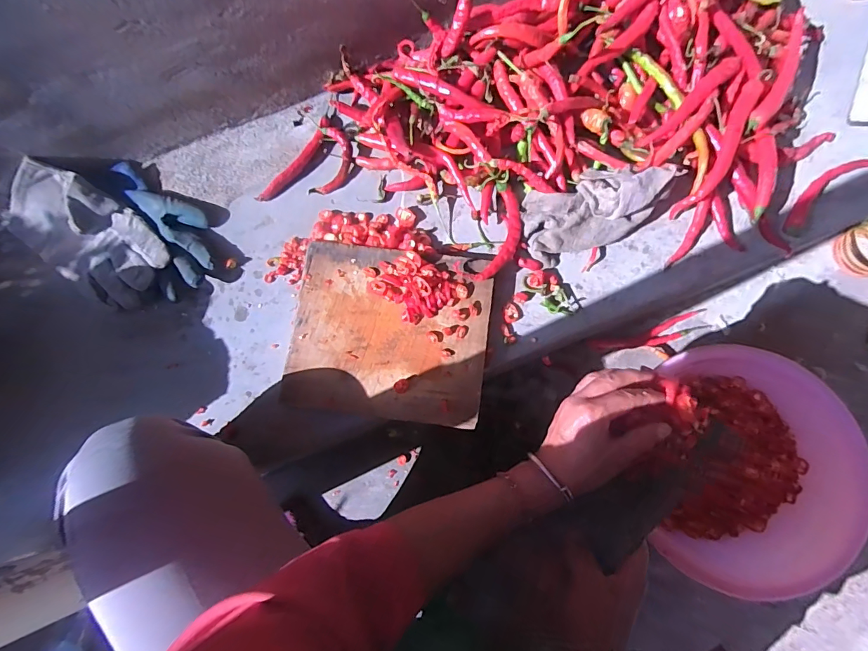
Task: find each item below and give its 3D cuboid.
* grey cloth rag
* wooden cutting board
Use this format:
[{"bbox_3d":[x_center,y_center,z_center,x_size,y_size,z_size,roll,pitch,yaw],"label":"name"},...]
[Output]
[{"bbox_3d":[0.199,-0.150,0.527,0.176,0.050,0.093,-21,79,14],"label":"grey cloth rag"},{"bbox_3d":[-0.054,0.009,0.523,0.233,0.027,0.202,6,76,6],"label":"wooden cutting board"}]

